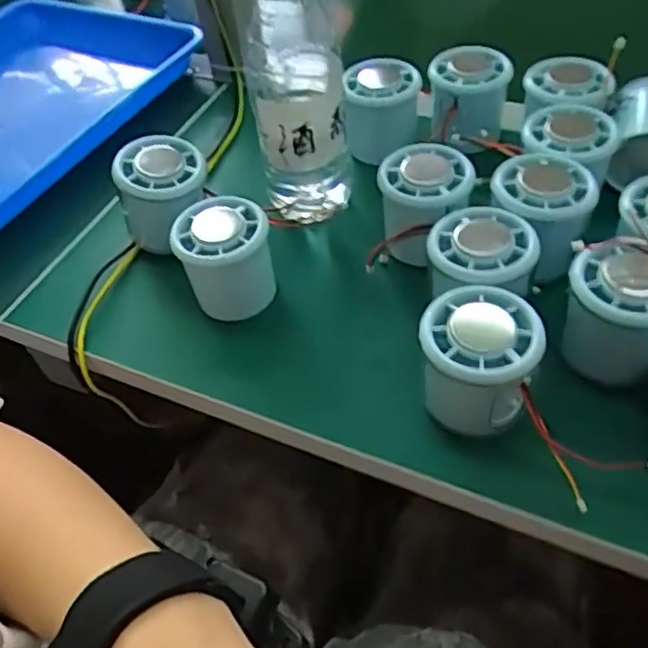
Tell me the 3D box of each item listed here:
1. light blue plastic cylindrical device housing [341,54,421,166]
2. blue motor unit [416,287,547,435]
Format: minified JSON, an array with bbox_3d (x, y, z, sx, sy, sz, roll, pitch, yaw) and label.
[{"bbox_3d":[0.042,-0.158,0.477,0.053,0.064,0.050,-3,48,4],"label":"light blue plastic cylindrical device housing"},{"bbox_3d":[0.076,0.018,0.326,0.057,0.055,0.055,12,51,17],"label":"blue motor unit"}]

